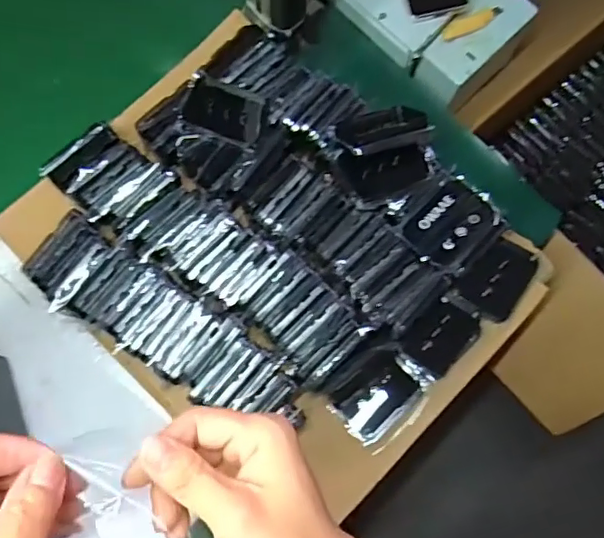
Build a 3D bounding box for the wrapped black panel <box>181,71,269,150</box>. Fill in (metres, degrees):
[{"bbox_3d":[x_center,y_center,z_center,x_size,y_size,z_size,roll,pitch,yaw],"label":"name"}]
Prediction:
[{"bbox_3d":[-0.081,-0.166,0.603,0.085,0.014,0.056,19,77,2],"label":"wrapped black panel"}]

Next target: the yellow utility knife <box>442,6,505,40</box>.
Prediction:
[{"bbox_3d":[0.213,-0.305,0.702,0.084,0.014,0.020,-20,79,-7],"label":"yellow utility knife"}]

